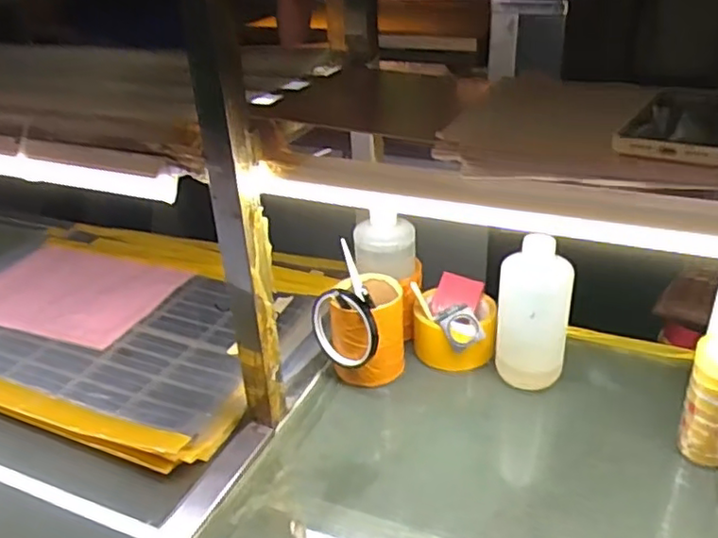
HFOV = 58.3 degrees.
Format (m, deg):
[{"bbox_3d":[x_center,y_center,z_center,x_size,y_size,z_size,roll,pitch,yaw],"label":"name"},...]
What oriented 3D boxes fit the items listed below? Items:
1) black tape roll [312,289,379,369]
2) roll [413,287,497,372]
[{"bbox_3d":[-0.016,0.070,0.705,0.023,0.104,0.088,-28,38,-37],"label":"black tape roll"},{"bbox_3d":[0.111,0.073,0.751,0.094,0.054,0.094,-2,29,1],"label":"roll"}]

